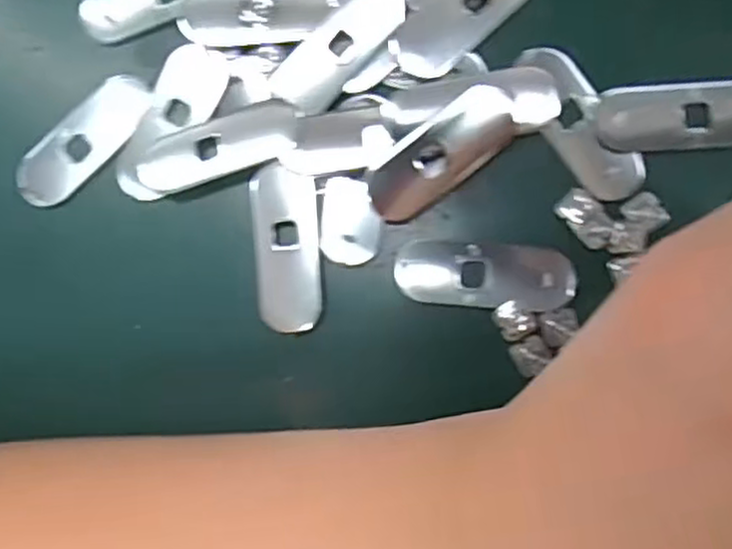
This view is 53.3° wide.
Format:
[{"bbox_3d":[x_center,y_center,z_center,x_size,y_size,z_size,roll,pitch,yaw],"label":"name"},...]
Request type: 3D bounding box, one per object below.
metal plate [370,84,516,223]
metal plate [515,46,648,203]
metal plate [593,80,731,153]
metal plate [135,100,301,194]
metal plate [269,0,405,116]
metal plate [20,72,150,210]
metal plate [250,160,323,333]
[{"bbox_3d":[0.022,-0.036,0.215,0.049,0.004,0.019,-39,84,3],"label":"metal plate"},{"bbox_3d":[0.062,-0.044,0.213,0.018,0.004,0.050,-33,85,4],"label":"metal plate"},{"bbox_3d":[0.092,-0.046,0.210,0.049,0.004,0.019,-2,87,6],"label":"metal plate"},{"bbox_3d":[-0.045,-0.039,0.221,0.050,0.004,0.019,-17,86,5],"label":"metal plate"},{"bbox_3d":[-0.007,-0.068,0.218,0.046,0.005,0.018,-43,84,3],"label":"metal plate"},{"bbox_3d":[-0.089,-0.042,0.227,0.020,0.004,0.050,42,92,6],"label":"metal plate"},{"bbox_3d":[-0.024,-0.008,0.218,0.020,0.004,0.049,-5,87,6],"label":"metal plate"}]

